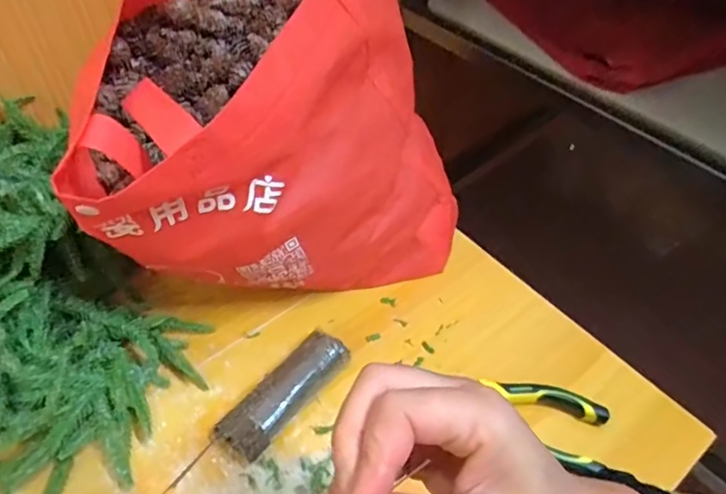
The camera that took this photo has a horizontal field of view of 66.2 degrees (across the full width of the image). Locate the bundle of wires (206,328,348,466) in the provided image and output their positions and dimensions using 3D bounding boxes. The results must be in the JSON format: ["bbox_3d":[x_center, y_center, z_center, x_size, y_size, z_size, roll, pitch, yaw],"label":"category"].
[{"bbox_3d":[-0.057,0.112,0.419,0.037,0.031,0.112,32,56,24],"label":"bundle of wires"}]

